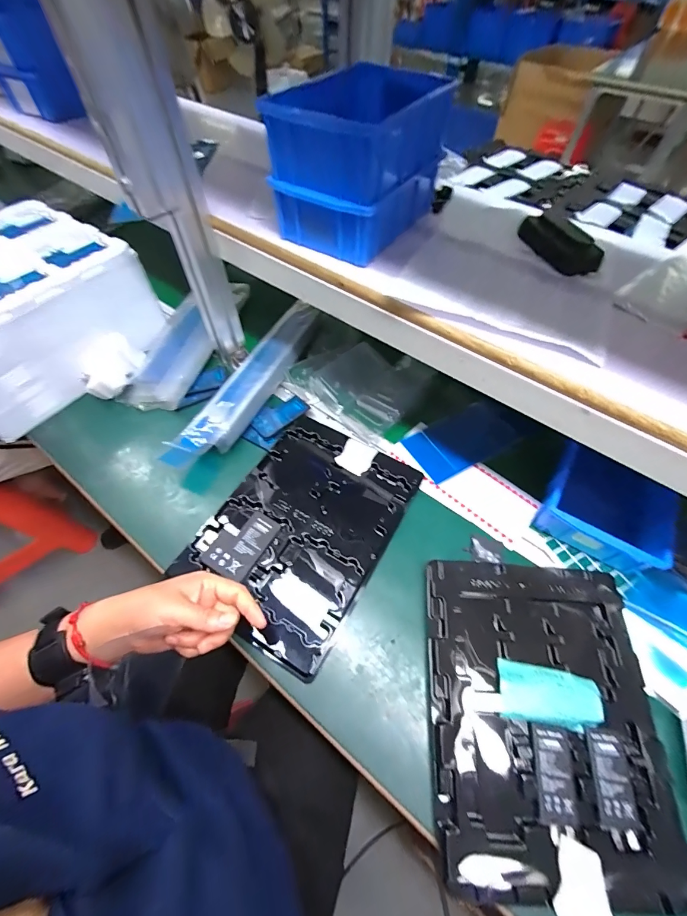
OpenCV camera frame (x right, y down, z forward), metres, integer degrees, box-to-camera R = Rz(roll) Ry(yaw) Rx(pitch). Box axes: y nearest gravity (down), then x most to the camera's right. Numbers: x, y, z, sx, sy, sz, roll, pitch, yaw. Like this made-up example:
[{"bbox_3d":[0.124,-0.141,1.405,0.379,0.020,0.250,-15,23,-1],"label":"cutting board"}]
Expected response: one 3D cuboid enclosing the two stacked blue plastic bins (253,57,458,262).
[{"bbox_3d":[0.019,-0.345,0.408,0.148,0.134,0.224,30,61,16],"label":"two stacked blue plastic bins"}]

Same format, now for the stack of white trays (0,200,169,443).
[{"bbox_3d":[-0.527,-0.243,0.585,0.283,0.150,0.321,34,62,18],"label":"stack of white trays"}]

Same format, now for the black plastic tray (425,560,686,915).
[{"bbox_3d":[0.203,0.254,0.361,0.223,0.019,0.277,4,57,1],"label":"black plastic tray"}]

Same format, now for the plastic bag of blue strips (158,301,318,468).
[{"bbox_3d":[-0.150,-0.132,0.585,0.079,0.034,0.371,22,59,12],"label":"plastic bag of blue strips"}]

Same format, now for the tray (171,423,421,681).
[{"bbox_3d":[-0.053,0.085,0.468,0.208,0.012,0.284,28,60,15],"label":"tray"}]

